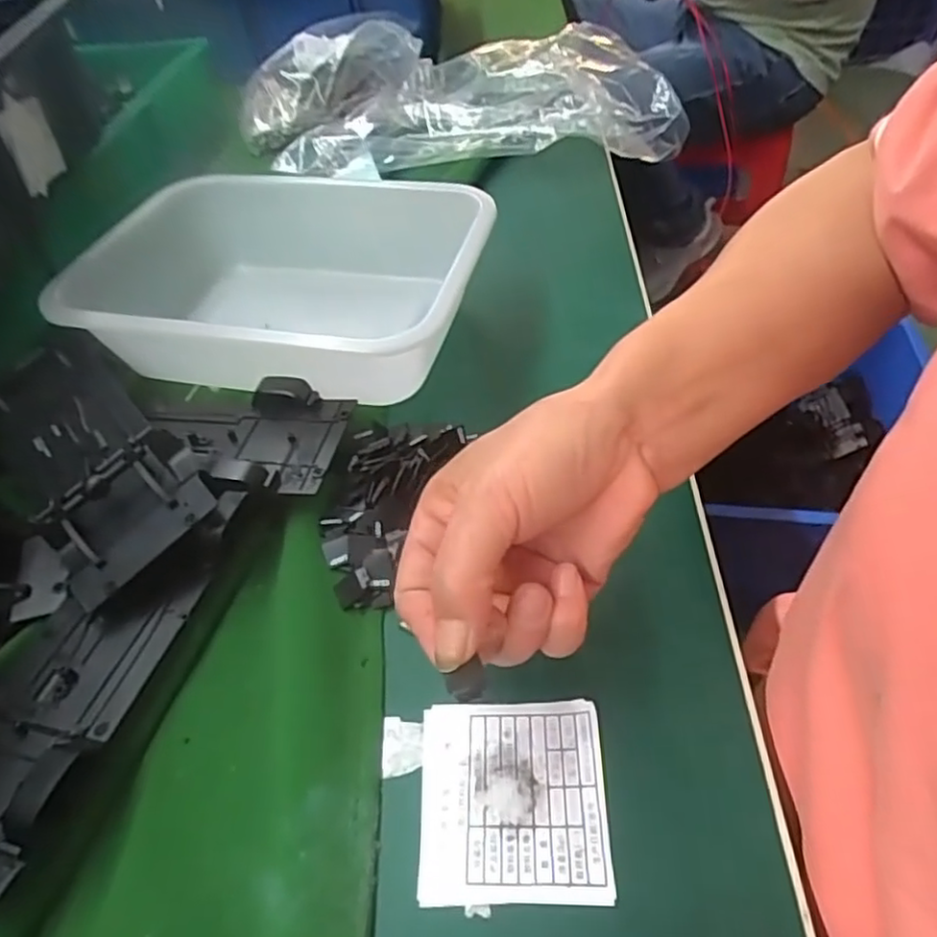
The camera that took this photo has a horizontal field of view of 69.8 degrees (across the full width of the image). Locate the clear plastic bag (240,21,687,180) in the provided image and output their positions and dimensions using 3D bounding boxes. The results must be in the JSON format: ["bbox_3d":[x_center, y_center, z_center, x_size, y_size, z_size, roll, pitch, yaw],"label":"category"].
[{"bbox_3d":[-0.025,-0.379,0.678,0.419,0.071,0.268,-5,46,2],"label":"clear plastic bag"}]

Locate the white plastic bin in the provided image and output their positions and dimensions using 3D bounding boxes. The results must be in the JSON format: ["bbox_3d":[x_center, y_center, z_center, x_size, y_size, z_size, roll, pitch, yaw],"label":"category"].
[{"bbox_3d":[-0.116,-0.114,0.443,0.249,0.084,0.181,6,47,12],"label":"white plastic bin"}]

